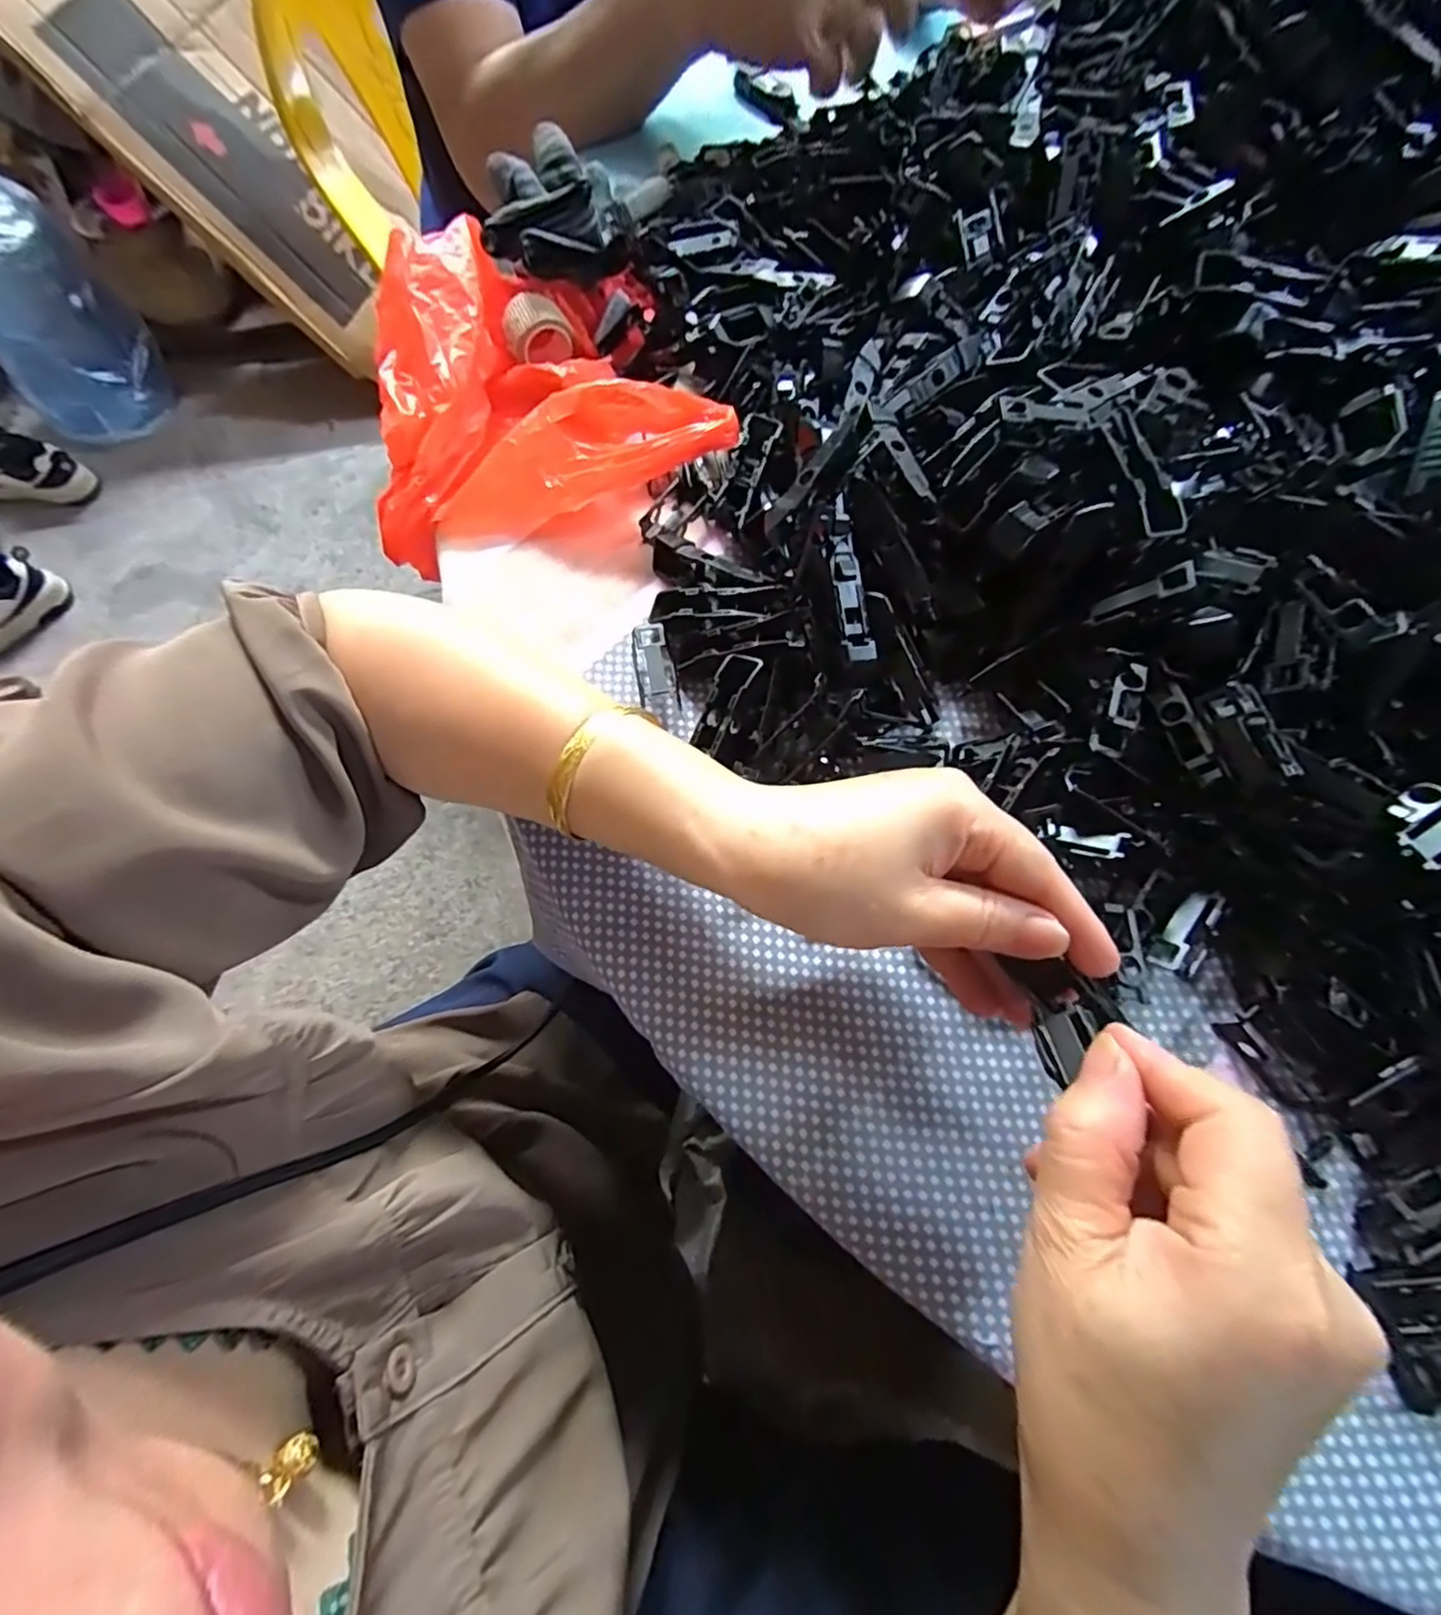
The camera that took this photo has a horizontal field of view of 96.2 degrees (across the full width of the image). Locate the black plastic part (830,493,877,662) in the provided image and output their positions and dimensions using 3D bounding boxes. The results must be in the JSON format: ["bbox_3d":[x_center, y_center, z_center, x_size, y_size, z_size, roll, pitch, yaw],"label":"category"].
[{"bbox_3d":[0.056,-0.098,0.282,0.014,0.009,0.069,-8,87,-1],"label":"black plastic part"}]

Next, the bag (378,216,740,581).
[{"bbox_3d":[-0.104,-0.228,0.349,0.181,0.068,0.172,-14,69,-4],"label":"bag"}]

